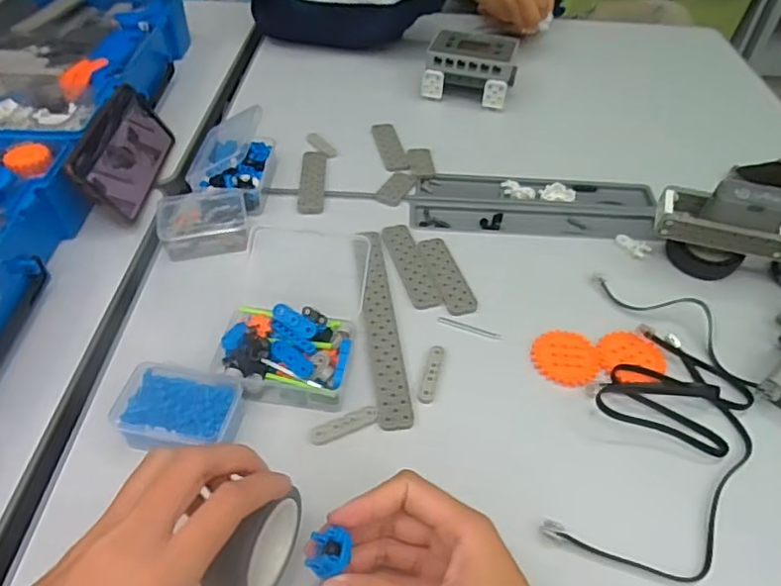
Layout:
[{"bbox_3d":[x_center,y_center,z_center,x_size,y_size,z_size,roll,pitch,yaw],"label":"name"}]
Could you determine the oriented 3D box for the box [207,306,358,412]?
[{"bbox_3d":[-0.075,0.044,0.426,0.092,0.033,0.060,7,47,6],"label":"box"}]

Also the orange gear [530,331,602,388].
[{"bbox_3d":[0.134,0.049,0.449,0.049,0.004,0.048,15,48,13],"label":"orange gear"}]

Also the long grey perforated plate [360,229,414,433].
[{"bbox_3d":[-0.009,0.018,0.469,0.024,0.009,0.195,-6,47,-6],"label":"long grey perforated plate"}]

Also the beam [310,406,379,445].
[{"bbox_3d":[-0.031,0.092,0.405,0.048,0.005,0.011,-21,50,-20],"label":"beam"}]

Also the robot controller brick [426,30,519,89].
[{"bbox_3d":[0.101,-0.275,0.718,0.105,0.061,0.068,12,47,10],"label":"robot controller brick"}]

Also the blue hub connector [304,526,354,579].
[{"bbox_3d":[-0.030,0.130,0.289,0.022,0.012,0.022,-17,49,30],"label":"blue hub connector"}]

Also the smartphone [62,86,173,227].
[{"bbox_3d":[-0.255,-0.140,0.567,0.011,0.074,0.170,-29,38,21],"label":"smartphone"}]

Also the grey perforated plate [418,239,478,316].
[{"bbox_3d":[0.048,-0.017,0.505,0.025,0.004,0.089,-12,48,-12],"label":"grey perforated plate"}]

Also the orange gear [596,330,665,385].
[{"bbox_3d":[0.184,0.050,0.446,0.050,0.005,0.050,20,49,17],"label":"orange gear"}]

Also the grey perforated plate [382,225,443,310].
[{"bbox_3d":[0.017,-0.026,0.514,0.027,0.004,0.101,-13,48,-13],"label":"grey perforated plate"}]

